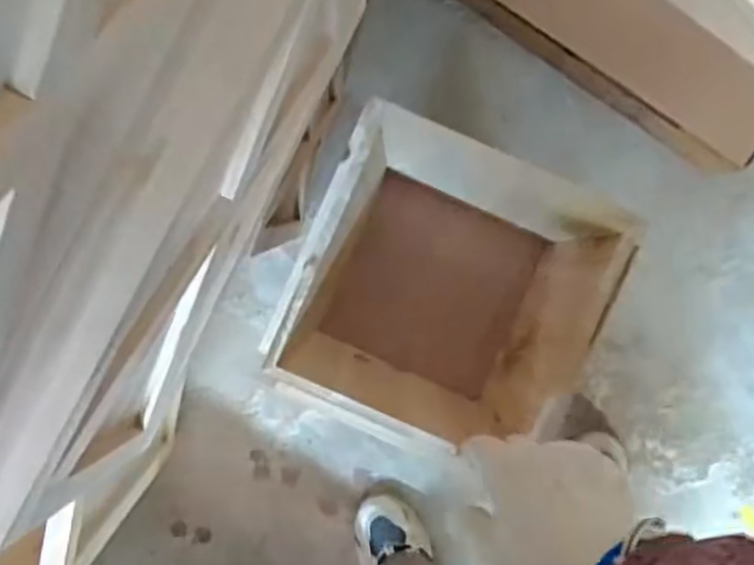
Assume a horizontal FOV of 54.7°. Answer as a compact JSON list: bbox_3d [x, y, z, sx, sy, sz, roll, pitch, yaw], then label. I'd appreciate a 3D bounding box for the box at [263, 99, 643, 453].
[{"bbox_3d":[0.060,0.008,0.666,0.236,0.201,0.241,23,92,1],"label":"box"}]

